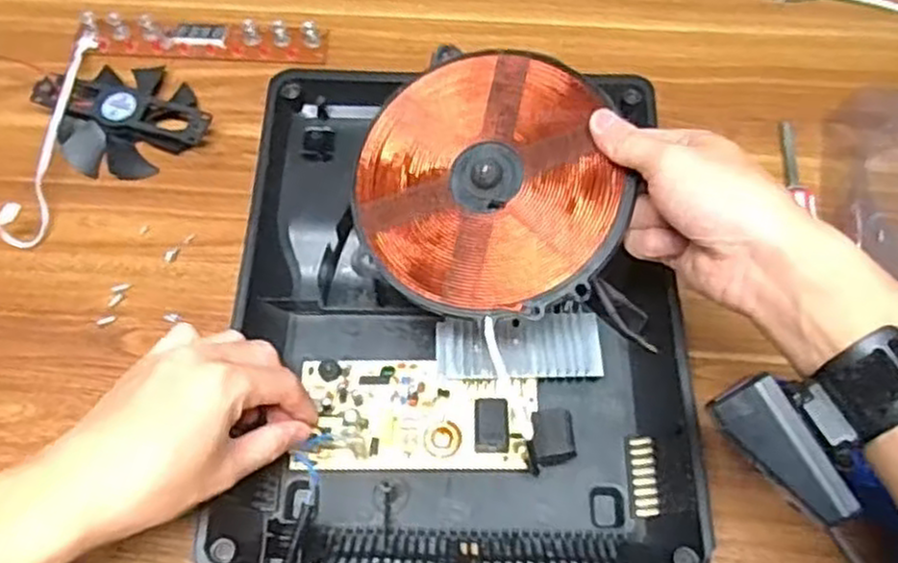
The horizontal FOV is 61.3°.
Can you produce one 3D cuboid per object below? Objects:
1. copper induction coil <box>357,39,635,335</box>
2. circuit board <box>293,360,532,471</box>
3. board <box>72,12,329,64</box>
[{"bbox_3d":[0.023,-0.058,0.427,0.151,0.007,0.154,18,79,16],"label":"copper induction coil"},{"bbox_3d":[-0.019,0.078,0.450,0.138,0.022,0.068,1,64,1],"label":"circuit board"},{"bbox_3d":[-0.205,-0.201,0.628,0.201,0.015,0.038,1,64,1],"label":"board"}]

